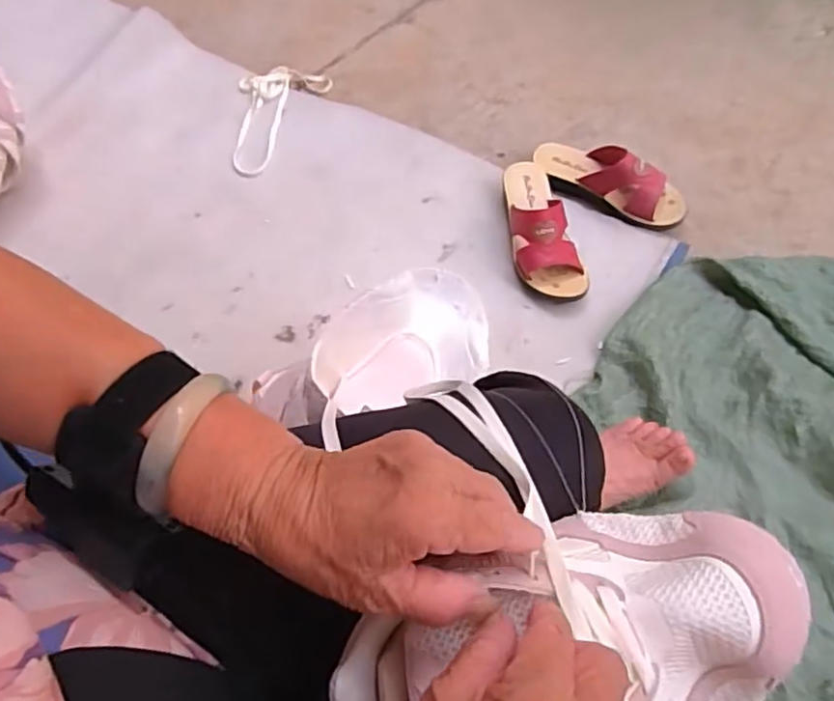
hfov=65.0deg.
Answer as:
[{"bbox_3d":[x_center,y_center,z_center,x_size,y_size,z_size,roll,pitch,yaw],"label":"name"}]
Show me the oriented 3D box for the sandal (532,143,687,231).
[{"bbox_3d":[0.277,-0.248,0.945,0.226,0.072,0.077,28,70,17],"label":"sandal"}]

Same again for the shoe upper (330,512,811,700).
[{"bbox_3d":[0.066,0.137,0.304,0.214,0.059,0.105,-16,63,3],"label":"shoe upper"}]

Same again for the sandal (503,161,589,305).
[{"bbox_3d":[0.165,-0.174,0.896,0.085,0.077,0.227,-13,64,-1],"label":"sandal"}]

